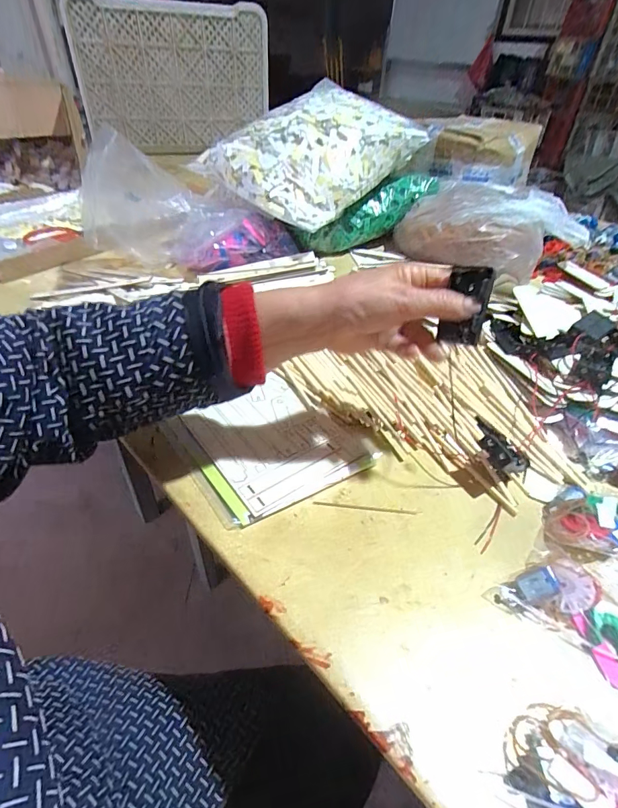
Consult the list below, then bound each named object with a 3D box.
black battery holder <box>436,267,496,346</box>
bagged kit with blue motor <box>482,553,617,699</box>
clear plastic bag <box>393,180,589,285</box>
[{"bbox_3d":[0.119,-0.073,0.314,0.031,0.057,0.018,12,6,10],"label":"black battery holder"},{"bbox_3d":[0.201,0.154,0.290,0.071,0.024,0.116,-26,49,-29],"label":"bagged kit with blue motor"},{"bbox_3d":[0.325,-0.327,0.760,0.273,0.097,0.245,33,49,30],"label":"clear plastic bag"}]

